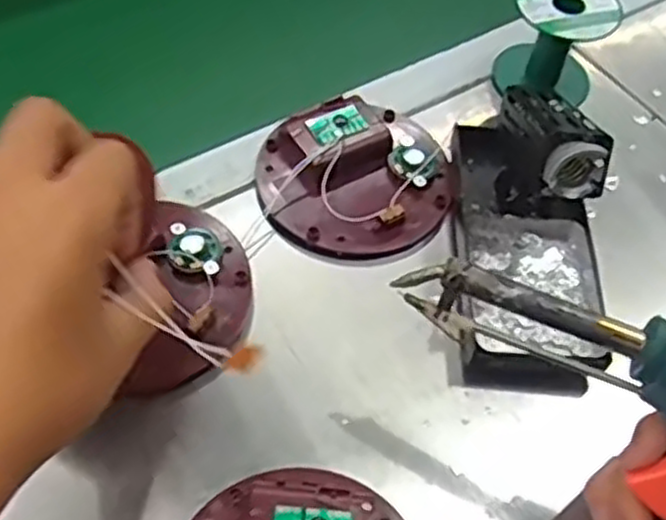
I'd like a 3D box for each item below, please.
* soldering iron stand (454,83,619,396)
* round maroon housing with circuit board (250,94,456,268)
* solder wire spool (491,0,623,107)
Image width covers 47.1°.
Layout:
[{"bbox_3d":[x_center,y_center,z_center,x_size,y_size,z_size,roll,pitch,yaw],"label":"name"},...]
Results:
[{"bbox_3d":[0.116,-0.036,0.418,0.076,0.113,0.168,4,56,-2],"label":"soldering iron stand"},{"bbox_3d":[0.015,-0.056,0.480,0.121,0.026,0.116,2,56,-3],"label":"round maroon housing with circuit board"},{"bbox_3d":[0.155,-0.153,0.534,0.068,0.077,0.068,2,56,-3],"label":"solder wire spool"}]

